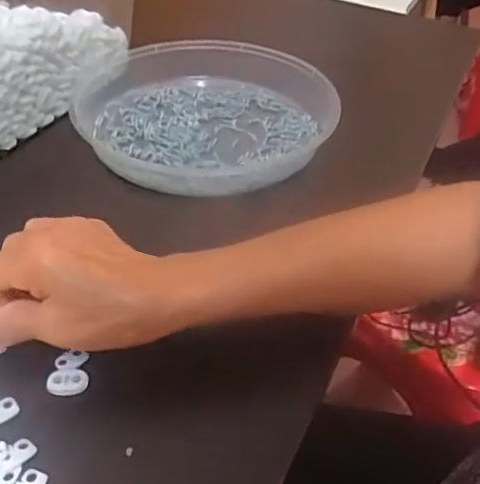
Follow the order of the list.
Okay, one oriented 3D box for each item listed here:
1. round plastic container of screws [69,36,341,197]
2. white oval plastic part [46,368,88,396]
[{"bbox_3d":[-0.029,-0.124,0.542,0.221,0.049,0.222,2,41,-2],"label":"round plastic container of screws"},{"bbox_3d":[-0.097,0.079,0.333,0.022,0.007,0.015,-4,42,-9],"label":"white oval plastic part"}]

